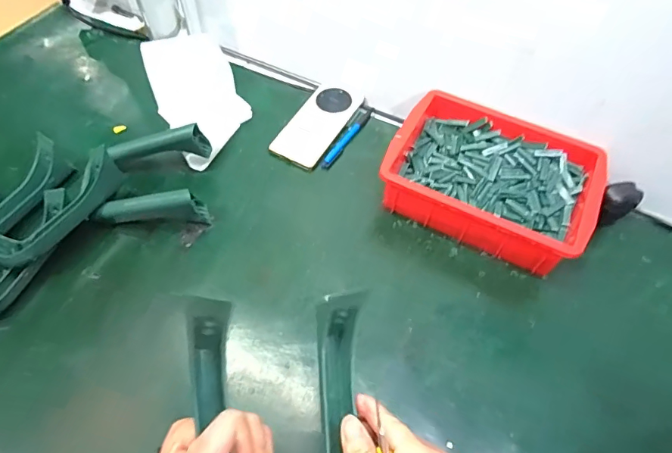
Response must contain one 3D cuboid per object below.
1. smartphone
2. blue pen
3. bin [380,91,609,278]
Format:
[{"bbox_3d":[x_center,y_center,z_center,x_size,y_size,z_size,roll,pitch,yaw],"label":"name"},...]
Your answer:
[{"bbox_3d":[-0.026,-0.158,0.659,0.074,0.013,0.167,28,65,10],"label":"smartphone"},{"bbox_3d":[0.018,-0.133,0.648,0.017,0.008,0.134,27,60,14],"label":"blue pen"},{"bbox_3d":[0.201,-0.066,0.573,0.245,0.076,0.188,25,60,13],"label":"bin"}]

